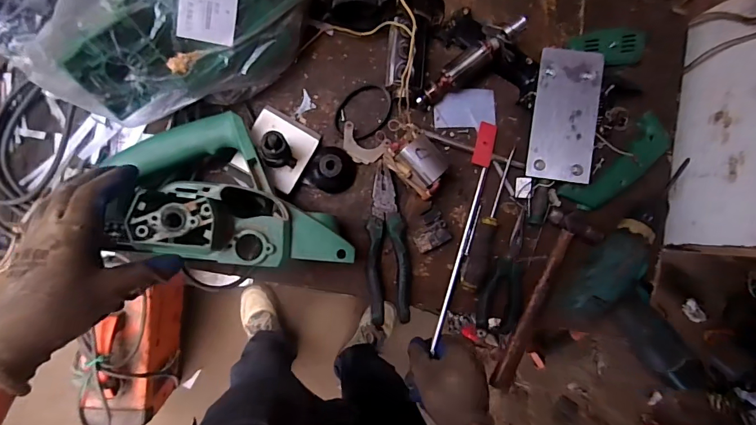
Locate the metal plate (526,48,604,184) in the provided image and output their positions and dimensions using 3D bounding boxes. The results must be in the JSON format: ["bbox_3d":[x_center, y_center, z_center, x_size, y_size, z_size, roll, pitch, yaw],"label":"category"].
[{"bbox_3d":[0.237,-0.123,0.528,0.077,0.006,0.164,9,87,6],"label":"metal plate"}]

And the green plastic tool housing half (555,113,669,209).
[{"bbox_3d":[0.323,-0.061,0.555,0.184,0.019,0.060,-37,94,-9],"label":"green plastic tool housing half"}]

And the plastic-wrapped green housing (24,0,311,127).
[{"bbox_3d":[-0.176,-0.199,0.419,0.293,0.135,0.134,-43,95,-8],"label":"plastic-wrapped green housing"}]

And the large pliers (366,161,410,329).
[{"bbox_3d":[0.013,0.037,0.504,0.049,0.017,0.185,-1,88,-9],"label":"large pliers"}]

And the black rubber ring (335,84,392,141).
[{"bbox_3d":[-0.018,-0.125,0.520,0.076,0.013,0.057,-39,94,-9],"label":"black rubber ring"}]

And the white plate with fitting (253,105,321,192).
[{"bbox_3d":[-0.113,-0.077,0.468,0.073,0.082,0.082,30,84,-7],"label":"white plate with fitting"}]

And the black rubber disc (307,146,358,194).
[{"bbox_3d":[-0.052,-0.052,0.500,0.053,0.036,0.054,0,88,-9],"label":"black rubber disc"}]

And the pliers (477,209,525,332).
[{"bbox_3d":[0.163,0.074,0.525,0.056,0.019,0.151,13,86,-9],"label":"pliers"}]

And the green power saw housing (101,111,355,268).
[{"bbox_3d":[-0.148,-0.023,0.420,0.230,0.098,0.156,-3,88,-9],"label":"green power saw housing"}]

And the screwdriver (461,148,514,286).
[{"bbox_3d":[0.146,0.008,0.521,0.024,0.022,0.183,23,84,-8],"label":"screwdriver"}]

